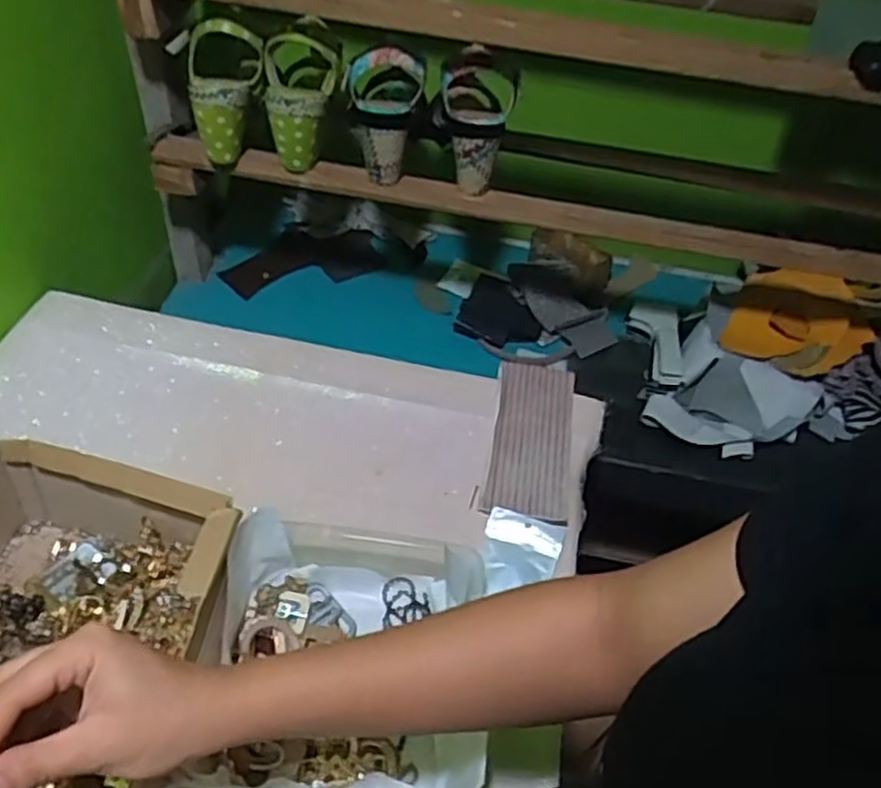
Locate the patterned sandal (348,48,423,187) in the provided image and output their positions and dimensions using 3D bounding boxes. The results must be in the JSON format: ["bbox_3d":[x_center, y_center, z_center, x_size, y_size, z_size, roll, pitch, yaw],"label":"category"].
[{"bbox_3d":[-0.061,-0.303,0.813,0.081,0.127,0.110,3,46,-5],"label":"patterned sandal"}]

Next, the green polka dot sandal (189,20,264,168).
[{"bbox_3d":[-0.229,-0.329,0.817,0.079,0.130,0.087,-6,47,-14],"label":"green polka dot sandal"}]

